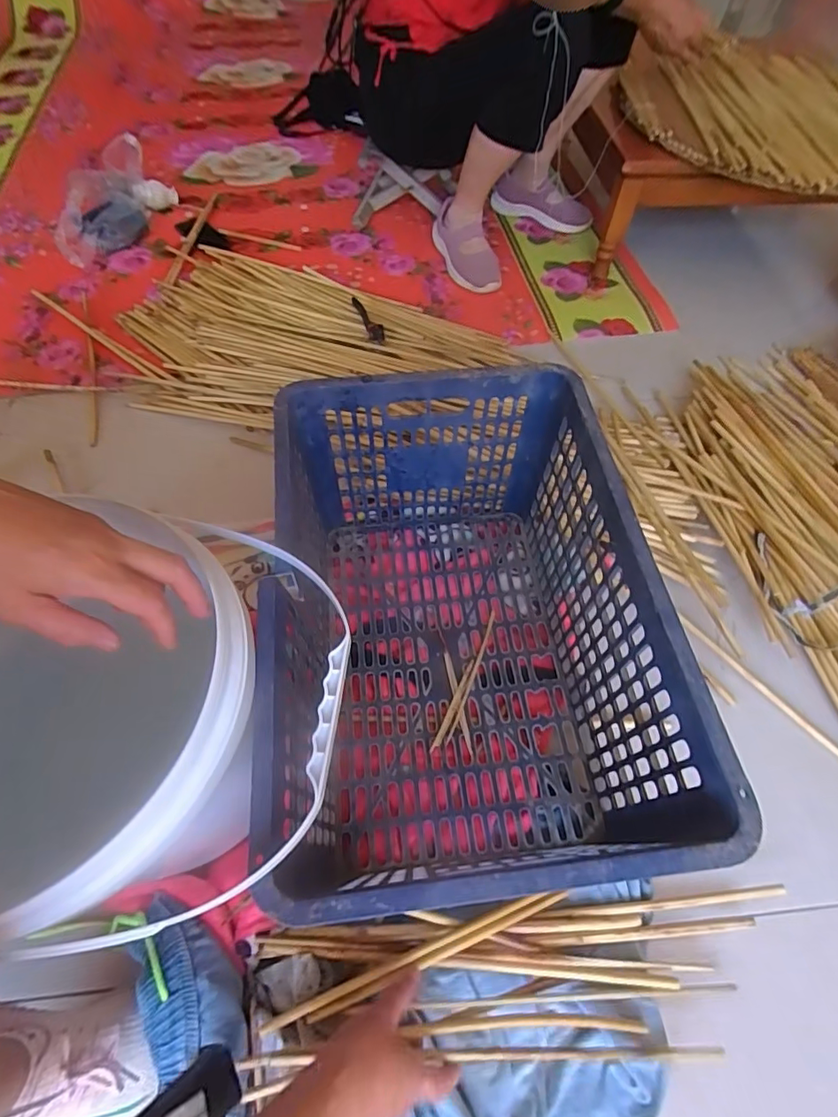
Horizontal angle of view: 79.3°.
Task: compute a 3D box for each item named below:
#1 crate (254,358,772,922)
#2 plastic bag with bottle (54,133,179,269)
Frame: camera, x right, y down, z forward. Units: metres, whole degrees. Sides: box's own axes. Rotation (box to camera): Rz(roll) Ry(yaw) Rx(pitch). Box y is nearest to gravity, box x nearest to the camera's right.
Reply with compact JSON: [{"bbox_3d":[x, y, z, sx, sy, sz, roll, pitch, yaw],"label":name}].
[{"bbox_3d":[0.036,0.074,0.566,0.340,0.296,0.492,-5,60,-5],"label":"crate"},{"bbox_3d":[-0.731,-0.833,1.150,0.180,0.157,0.318,18,61,9],"label":"plastic bag with bottle"}]

